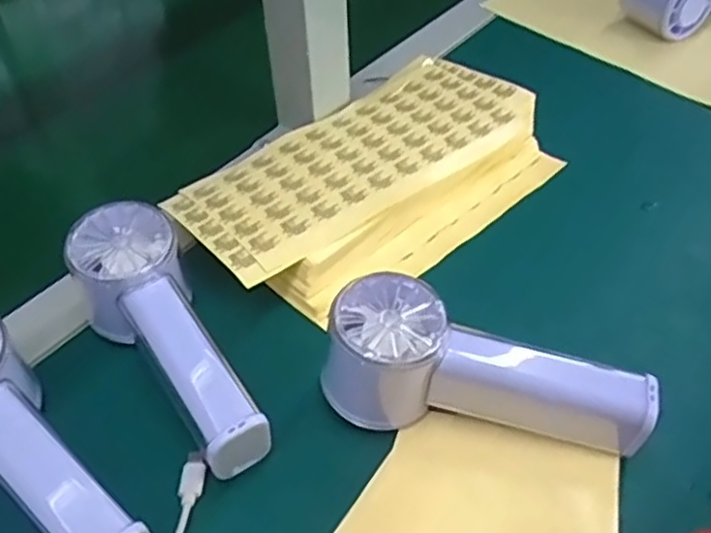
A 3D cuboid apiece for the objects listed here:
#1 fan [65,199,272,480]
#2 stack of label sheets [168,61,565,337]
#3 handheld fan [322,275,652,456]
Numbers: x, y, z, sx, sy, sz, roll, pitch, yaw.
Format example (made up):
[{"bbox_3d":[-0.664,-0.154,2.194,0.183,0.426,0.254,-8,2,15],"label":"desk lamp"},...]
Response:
[{"bbox_3d":[-0.097,0.039,0.351,0.052,0.067,0.148,-22,50,-20],"label":"fan"},{"bbox_3d":[0.012,-0.060,0.466,0.253,0.039,0.138,-31,53,-26],"label":"stack of label sheets"},{"bbox_3d":[0.060,0.057,0.329,0.148,0.061,0.051,17,48,16],"label":"handheld fan"}]

